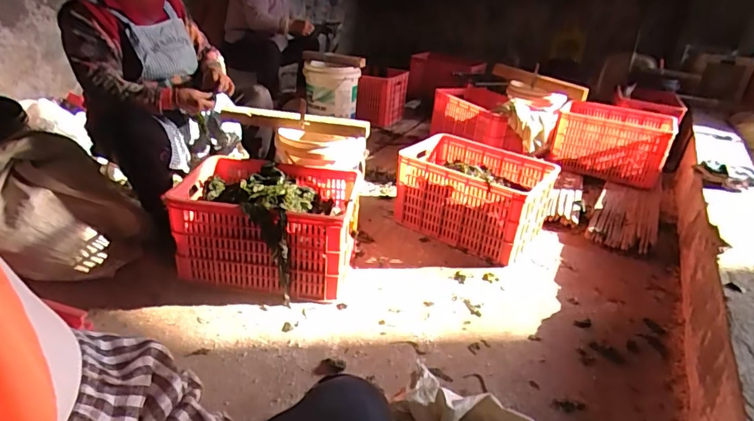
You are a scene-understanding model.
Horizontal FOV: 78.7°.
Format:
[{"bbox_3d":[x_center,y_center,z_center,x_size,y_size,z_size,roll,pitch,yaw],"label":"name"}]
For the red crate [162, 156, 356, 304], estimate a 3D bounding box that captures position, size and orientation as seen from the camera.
[{"bbox_3d":[-0.348,0.044,1.482,0.560,0.296,0.372,7,29,5],"label":"red crate"}]

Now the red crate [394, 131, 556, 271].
[{"bbox_3d":[0.377,-0.062,1.806,0.532,0.292,0.381,23,33,30],"label":"red crate"}]

